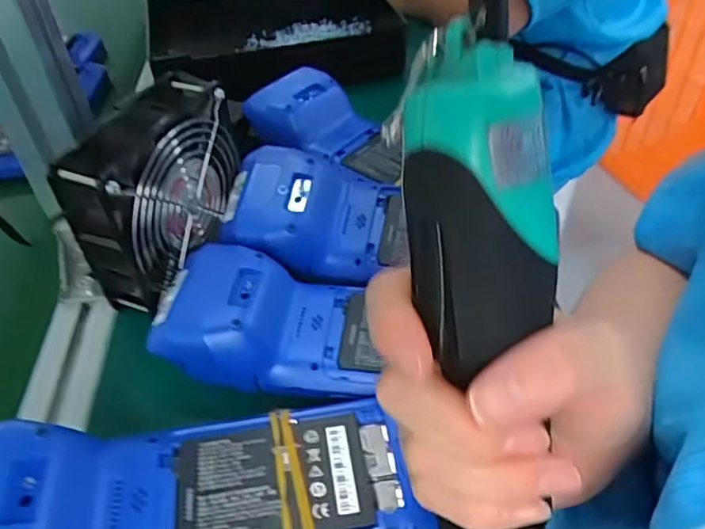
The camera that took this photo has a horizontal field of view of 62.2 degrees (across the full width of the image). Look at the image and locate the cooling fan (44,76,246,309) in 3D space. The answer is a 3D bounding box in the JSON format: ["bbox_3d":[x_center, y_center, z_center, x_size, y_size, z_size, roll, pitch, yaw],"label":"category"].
[{"bbox_3d":[-0.119,-0.043,0.376,0.056,0.106,0.121,17,47,20],"label":"cooling fan"}]

